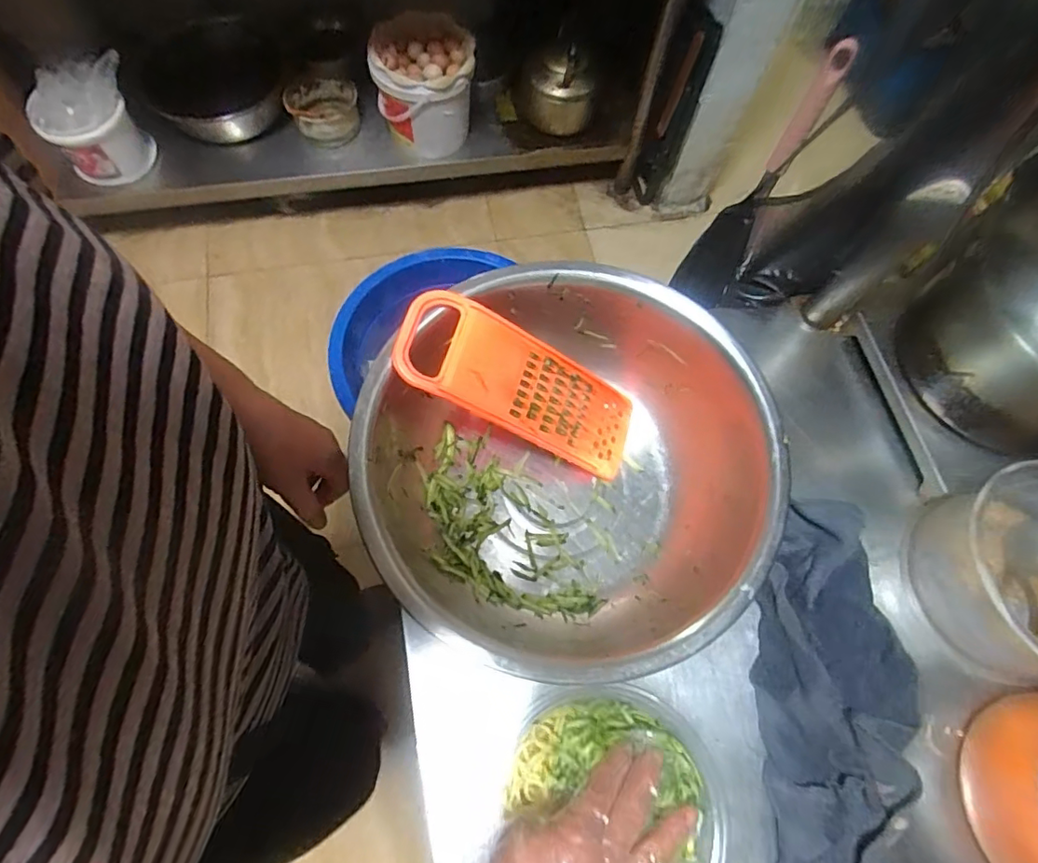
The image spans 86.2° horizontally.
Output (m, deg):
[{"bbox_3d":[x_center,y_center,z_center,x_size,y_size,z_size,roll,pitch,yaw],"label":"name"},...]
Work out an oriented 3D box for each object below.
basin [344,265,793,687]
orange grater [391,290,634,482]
[{"bbox_3d":[0.040,0.029,0.472,0.306,0.115,0.315,1,68,-2],"label":"basin"},{"bbox_3d":[0.007,-0.037,0.498,0.237,0.030,0.091,27,75,-29],"label":"orange grater"}]

